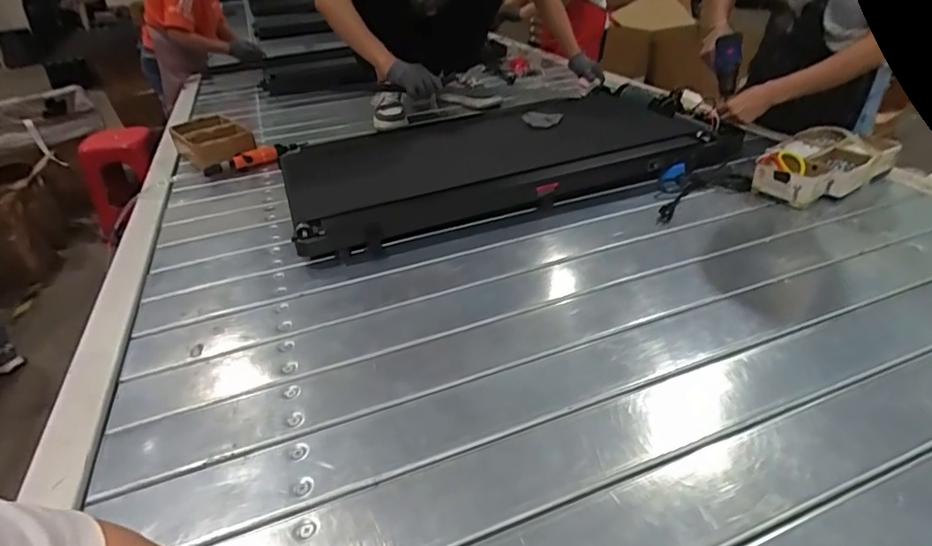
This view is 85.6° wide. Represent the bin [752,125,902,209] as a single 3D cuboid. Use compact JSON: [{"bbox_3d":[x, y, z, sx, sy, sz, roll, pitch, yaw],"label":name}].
[{"bbox_3d":[0.774,-0.233,1.108,0.331,0.082,0.177,-20,37,-24],"label":"bin"}]

